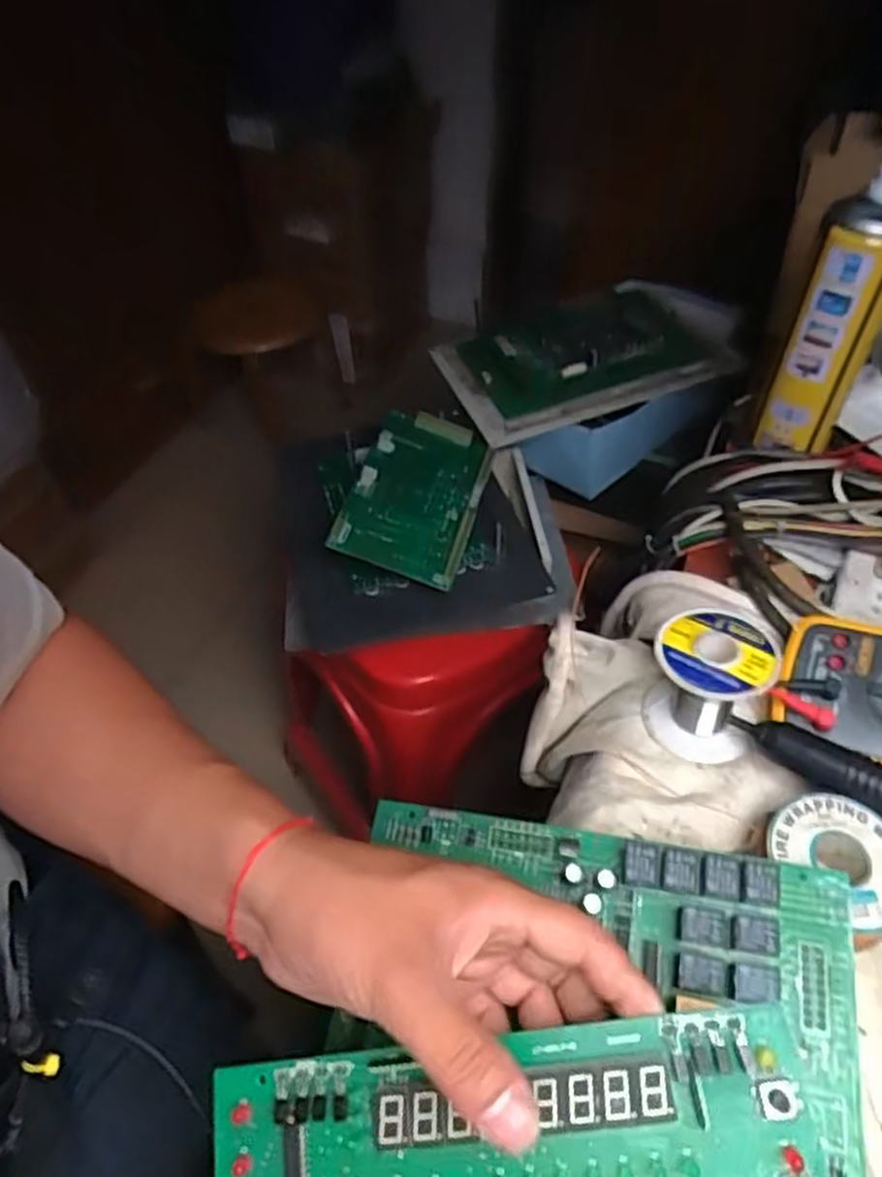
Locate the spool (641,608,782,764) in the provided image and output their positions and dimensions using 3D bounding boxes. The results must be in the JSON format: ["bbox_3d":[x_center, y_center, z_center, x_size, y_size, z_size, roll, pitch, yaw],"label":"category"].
[{"bbox_3d":[0.152,0.053,0.436,0.061,0.064,0.059,20,53,19],"label":"spool"}]

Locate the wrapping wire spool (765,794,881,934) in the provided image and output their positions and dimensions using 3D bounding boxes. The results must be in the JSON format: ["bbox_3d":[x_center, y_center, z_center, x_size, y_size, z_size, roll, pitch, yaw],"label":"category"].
[{"bbox_3d":[0.201,0.133,0.378,0.057,0.016,0.067,-32,55,-23],"label":"wrapping wire spool"}]

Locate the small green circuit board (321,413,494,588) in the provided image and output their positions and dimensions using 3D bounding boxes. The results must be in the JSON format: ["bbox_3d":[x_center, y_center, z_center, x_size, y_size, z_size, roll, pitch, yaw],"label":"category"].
[{"bbox_3d":[-0.023,-0.094,0.737,0.117,0.012,0.200,19,58,-2],"label":"small green circuit board"}]

